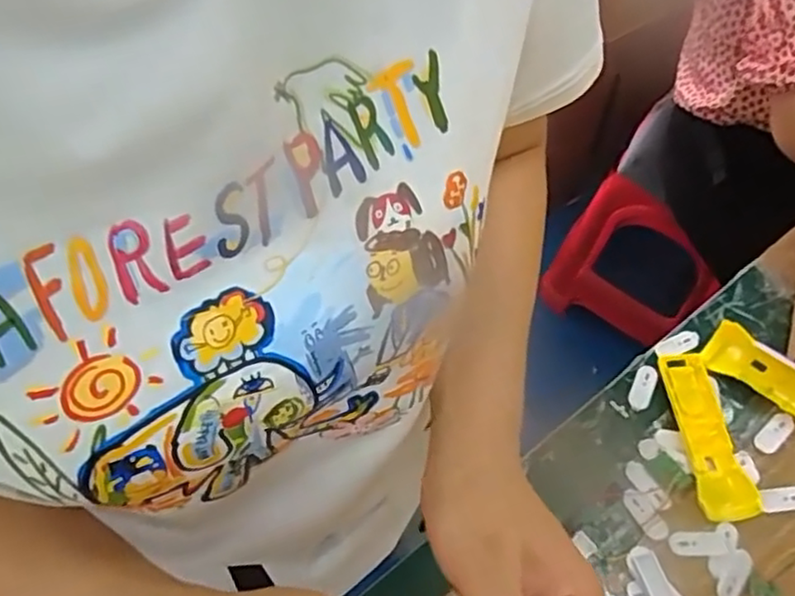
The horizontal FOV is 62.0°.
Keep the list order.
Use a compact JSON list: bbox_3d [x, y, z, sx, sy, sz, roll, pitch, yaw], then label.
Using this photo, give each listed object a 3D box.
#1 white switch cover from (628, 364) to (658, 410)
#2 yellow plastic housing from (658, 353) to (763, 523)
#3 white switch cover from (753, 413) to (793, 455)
[{"bbox_3d":[0.248,0.089,0.665,0.020,0.006,0.049,19,62,13],"label":"white switch cover"},{"bbox_3d":[0.291,0.126,0.630,0.043,0.025,0.164,-5,59,-1],"label":"yellow plastic housing"},{"bbox_3d":[0.360,0.129,0.632,0.042,0.012,0.021,-39,65,-19],"label":"white switch cover"}]

